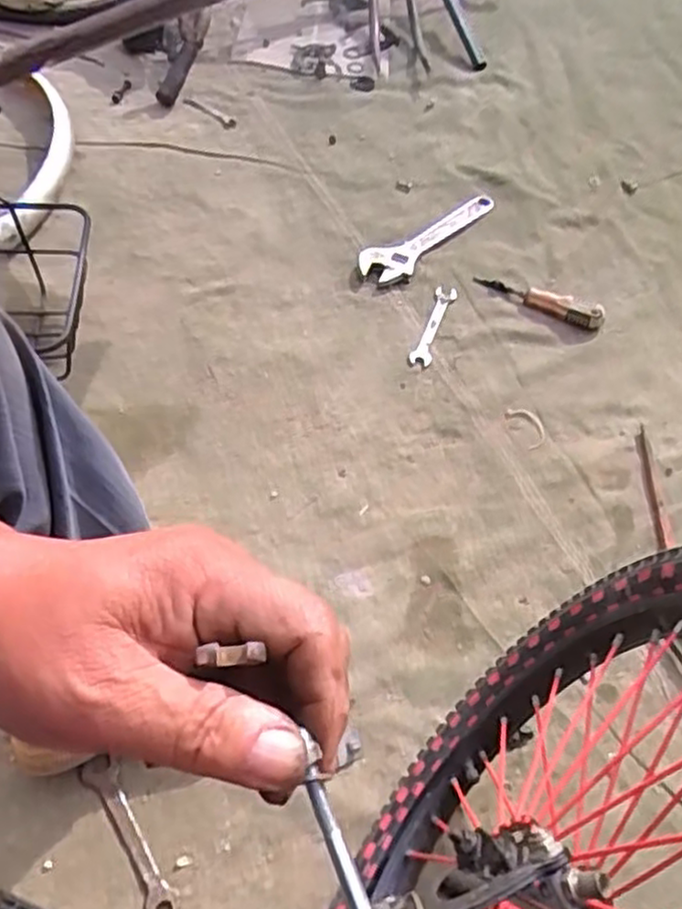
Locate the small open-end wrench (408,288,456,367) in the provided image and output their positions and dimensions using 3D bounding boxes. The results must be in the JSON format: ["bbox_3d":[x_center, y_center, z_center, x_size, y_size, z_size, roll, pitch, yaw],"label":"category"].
[{"bbox_3d":[0.124,-0.174,0.976,0.028,0.009,0.140,19,57,8],"label":"small open-end wrench"}]

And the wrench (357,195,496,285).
[{"bbox_3d":[0.135,-0.310,1.047,0.241,0.020,0.067,-29,63,-22],"label":"wrench"}]

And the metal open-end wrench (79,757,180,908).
[{"bbox_3d":[-0.186,0.336,0.640,0.030,0.007,0.147,-29,63,-22],"label":"metal open-end wrench"}]

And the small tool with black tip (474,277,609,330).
[{"bbox_3d":[0.272,-0.215,0.995,0.179,0.033,0.034,26,58,12],"label":"small tool with black tip"}]

